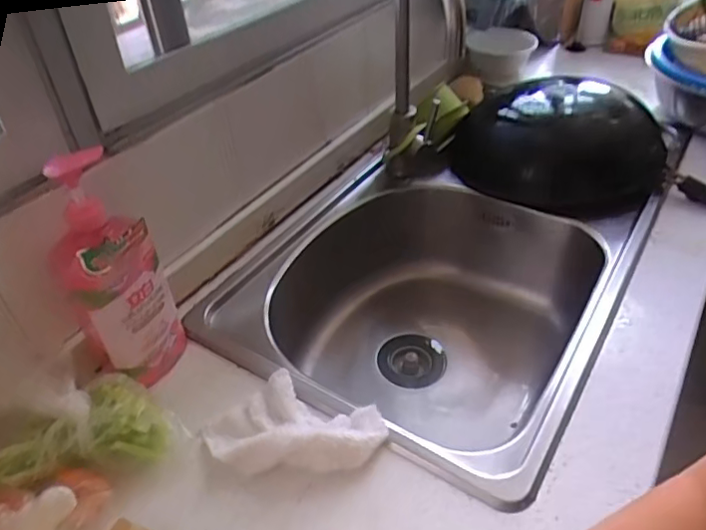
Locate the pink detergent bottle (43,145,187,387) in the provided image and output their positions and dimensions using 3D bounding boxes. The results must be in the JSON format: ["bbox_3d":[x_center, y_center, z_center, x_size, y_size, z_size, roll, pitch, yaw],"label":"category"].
[{"bbox_3d":[-0.247,0.018,0.581,0.054,0.260,0.082,16,44,21],"label":"pink detergent bottle"}]

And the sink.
[{"bbox_3d":[0.076,0.091,0.853,0.513,0.268,0.496,21,46,26],"label":"sink"}]

